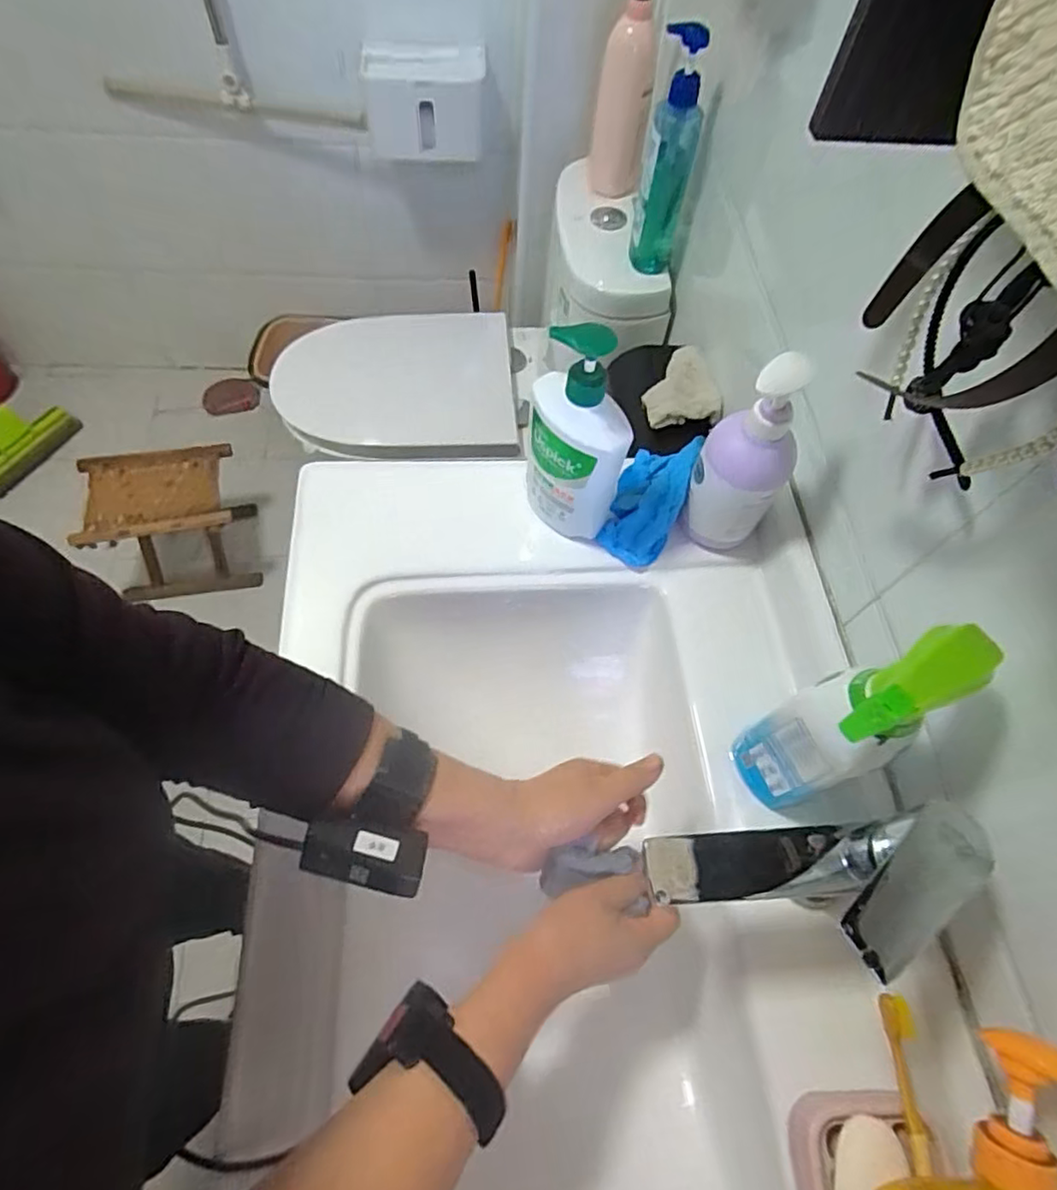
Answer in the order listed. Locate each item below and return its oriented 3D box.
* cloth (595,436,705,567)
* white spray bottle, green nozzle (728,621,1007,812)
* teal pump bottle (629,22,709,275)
[{"bbox_3d":[0.114,-0.091,0.603,0.063,0.067,0.107,21,62,7],"label":"cloth"},{"bbox_3d":[0.202,0.088,0.416,0.071,0.218,0.061,-20,65,-14],"label":"white spray bottle, green nozzle"},{"bbox_3d":[0.182,-0.564,0.834,0.072,0.265,0.073,20,62,6],"label":"teal pump bottle"}]

